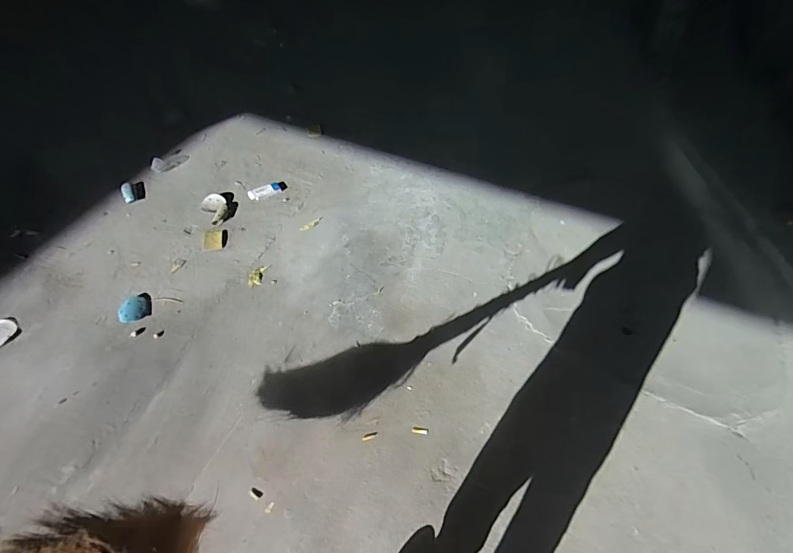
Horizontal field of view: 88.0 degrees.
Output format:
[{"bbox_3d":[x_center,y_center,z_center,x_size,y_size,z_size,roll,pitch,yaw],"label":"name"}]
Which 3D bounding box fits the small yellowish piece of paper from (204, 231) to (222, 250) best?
[{"bbox_3d":[-0.805,-0.156,1.805,0.073,0.009,0.109,-8,56,-11],"label":"small yellowish piece of paper"}]

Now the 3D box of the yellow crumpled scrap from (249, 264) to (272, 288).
[{"bbox_3d":[-0.574,-0.006,1.703,0.067,0.008,0.125,8,54,1],"label":"yellow crumpled scrap"}]

